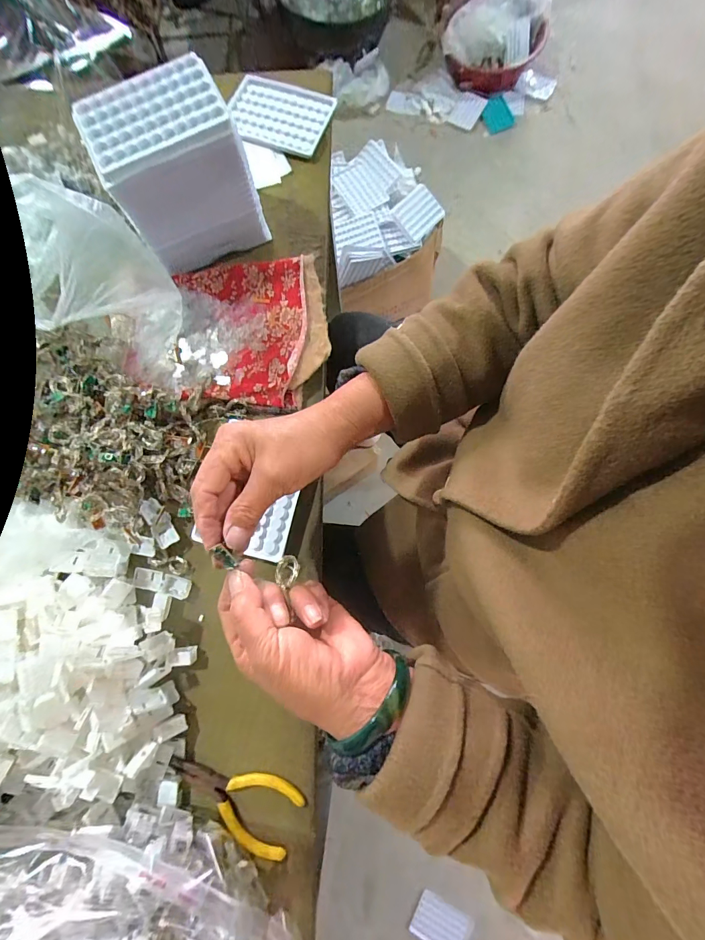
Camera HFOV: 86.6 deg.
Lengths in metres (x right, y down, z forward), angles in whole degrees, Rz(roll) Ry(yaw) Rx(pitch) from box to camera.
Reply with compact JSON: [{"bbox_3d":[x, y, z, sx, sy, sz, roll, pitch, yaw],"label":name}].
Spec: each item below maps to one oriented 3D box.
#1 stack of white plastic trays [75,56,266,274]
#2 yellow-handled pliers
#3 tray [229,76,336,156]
[{"bbox_3d":[-0.173,-0.299,0.382,0.128,0.121,0.088,-23,79,-3],"label":"stack of white plastic trays"},{"bbox_3d":[-0.107,0.288,0.332,0.122,0.008,0.055,23,80,6],"label":"yellow-handled pliers"},{"bbox_3d":[-0.095,-0.448,0.474,0.127,0.008,0.089,17,80,5],"label":"tray"}]

